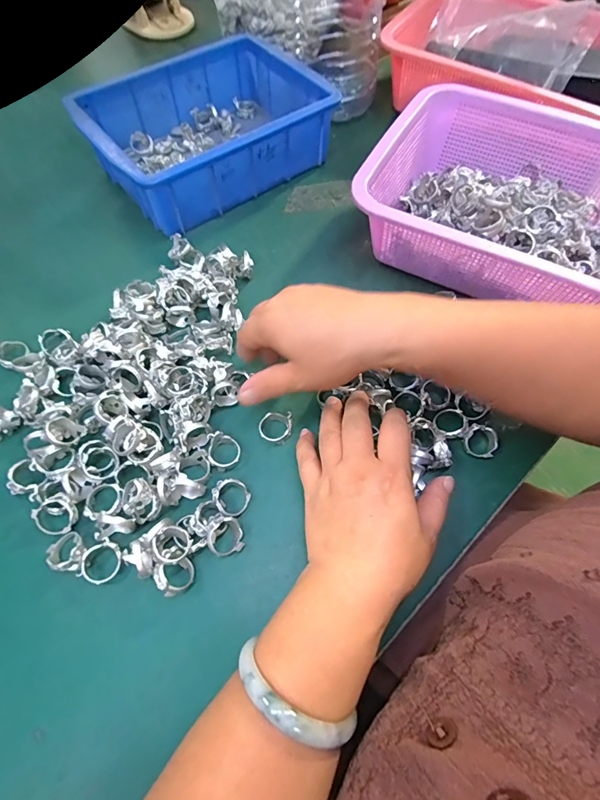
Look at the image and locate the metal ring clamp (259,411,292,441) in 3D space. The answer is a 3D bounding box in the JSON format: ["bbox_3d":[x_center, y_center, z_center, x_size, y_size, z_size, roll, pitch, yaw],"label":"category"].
[{"bbox_3d":[-0.019,0.020,0.308,0.026,0.015,0.024,-4,63,-4],"label":"metal ring clamp"}]

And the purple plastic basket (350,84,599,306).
[{"bbox_3d":[0.217,-0.173,0.374,0.296,0.088,0.221,26,65,11],"label":"purple plastic basket"}]

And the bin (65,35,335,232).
[{"bbox_3d":[-0.101,-0.301,0.439,0.240,0.075,0.175,-36,70,-18],"label":"bin"}]

